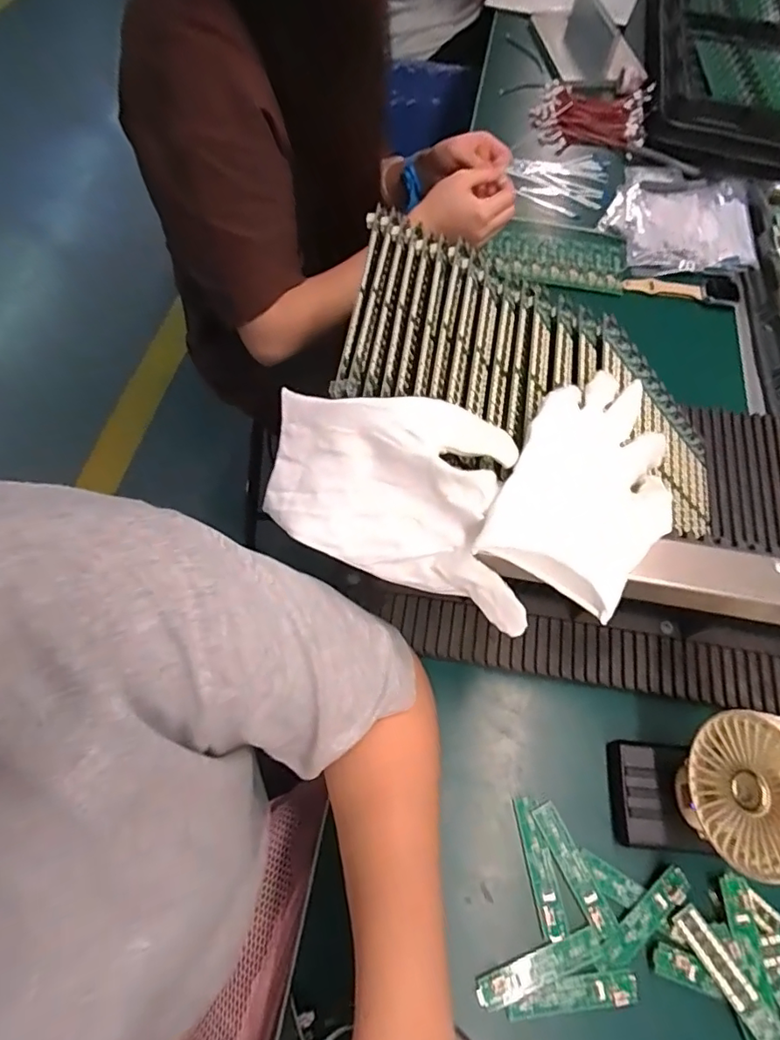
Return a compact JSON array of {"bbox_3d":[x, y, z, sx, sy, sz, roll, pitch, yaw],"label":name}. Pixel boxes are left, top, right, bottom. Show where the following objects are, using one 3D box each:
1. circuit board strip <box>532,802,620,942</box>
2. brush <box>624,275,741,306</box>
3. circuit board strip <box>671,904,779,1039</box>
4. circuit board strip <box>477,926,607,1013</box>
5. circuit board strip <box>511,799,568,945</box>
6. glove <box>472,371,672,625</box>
[{"bbox_3d":[0.128,0.242,0.376,0.017,0.004,0.083,-22,63,-13],"label":"circuit board strip"},{"bbox_3d":[0.338,-0.268,0.631,0.127,0.012,0.037,4,63,-2],"label":"brush"},{"bbox_3d":[0.217,0.293,0.344,0.018,0.005,0.086,-34,66,-3],"label":"circuit board strip"},{"bbox_3d":[0.097,0.290,0.349,0.085,0.004,0.018,-16,66,-11],"label":"circuit board strip"},{"bbox_3d":[0.104,0.241,0.378,0.017,0.005,0.084,-6,64,-6],"label":"circuit board strip"},{"bbox_3d":[0.122,-0.029,0.326,0.099,0.025,0.180,36,56,-8],"label":"glove"}]

